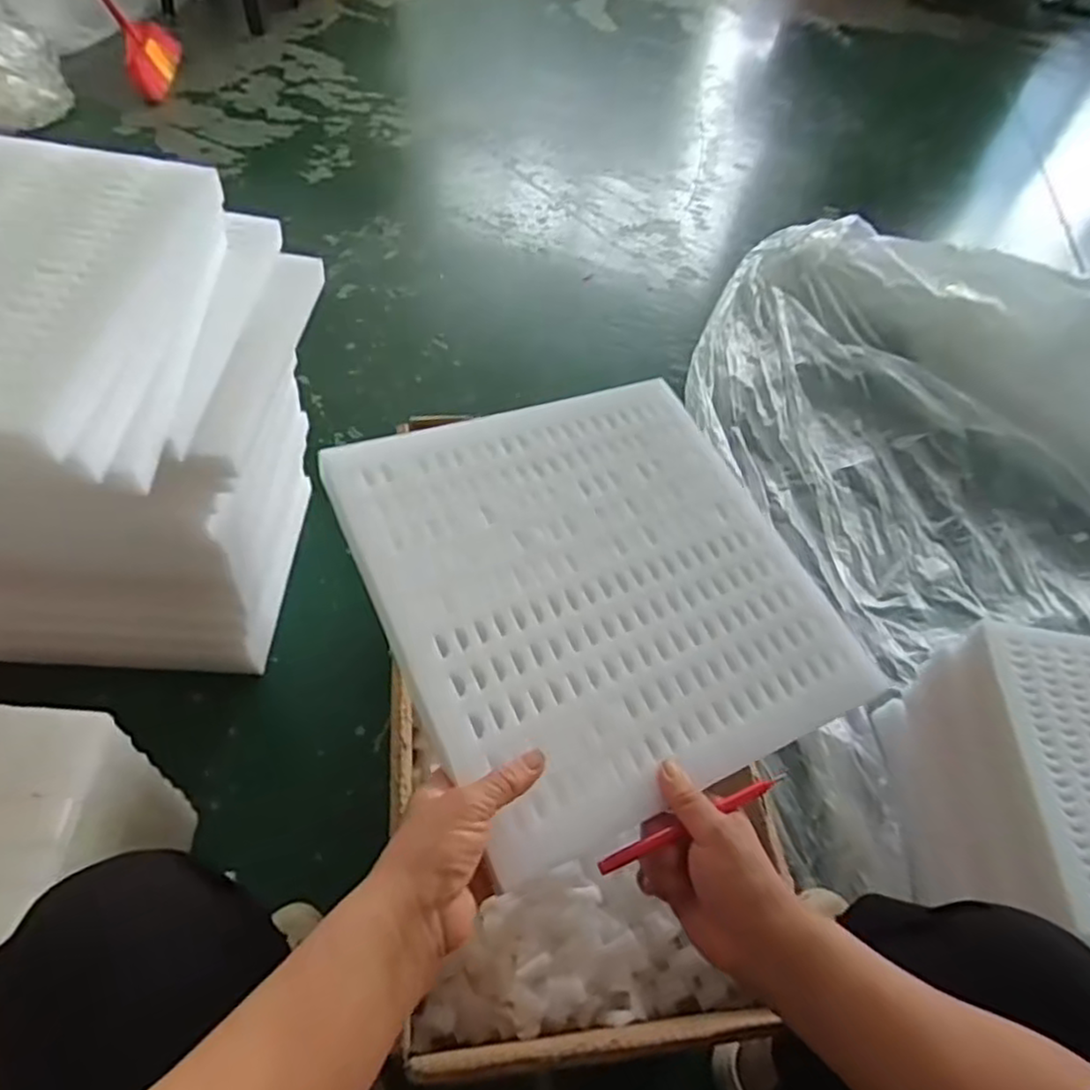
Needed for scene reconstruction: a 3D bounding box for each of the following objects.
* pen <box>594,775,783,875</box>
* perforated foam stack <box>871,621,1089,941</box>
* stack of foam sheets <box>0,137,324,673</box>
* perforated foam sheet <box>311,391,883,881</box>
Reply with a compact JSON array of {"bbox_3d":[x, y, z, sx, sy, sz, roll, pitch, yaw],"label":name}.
[{"bbox_3d":[0.097,0.179,0.455,0.137,0.012,0.010,-19,60,-16],"label":"pen"},{"bbox_3d":[0.611,0.280,0.810,0.341,0.217,0.335,6,56,-1],"label":"perforated foam stack"},{"bbox_3d":[-0.495,-0.109,0.770,0.385,0.536,0.416,6,56,-1],"label":"stack of foam sheets"},{"bbox_3d":[0.046,0.022,0.554,0.341,0.018,0.341,-17,63,-24],"label":"perforated foam sheet"}]

